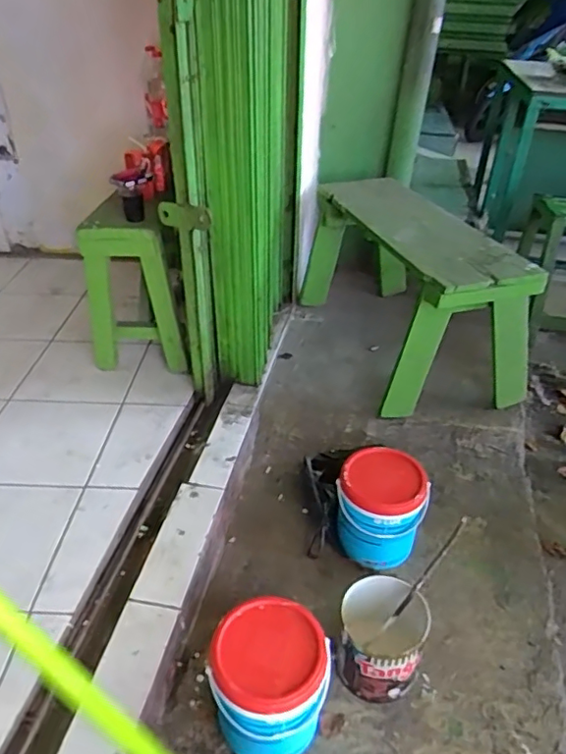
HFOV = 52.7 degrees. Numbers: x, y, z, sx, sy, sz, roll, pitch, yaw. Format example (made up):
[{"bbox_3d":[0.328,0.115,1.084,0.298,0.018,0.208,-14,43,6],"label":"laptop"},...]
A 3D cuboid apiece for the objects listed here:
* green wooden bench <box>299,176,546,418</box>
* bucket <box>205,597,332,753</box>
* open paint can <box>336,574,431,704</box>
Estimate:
[{"bbox_3d":[0.353,-0.265,1.658,0.343,0.438,0.741,-11,35,-18],"label":"green wooden bench"},{"bbox_3d":[-0.021,0.497,0.924,0.179,0.205,0.169,1,34,0],"label":"bucket"},{"bbox_3d":[0.170,0.465,1.006,0.139,0.149,0.149,1,34,0],"label":"open paint can"}]

